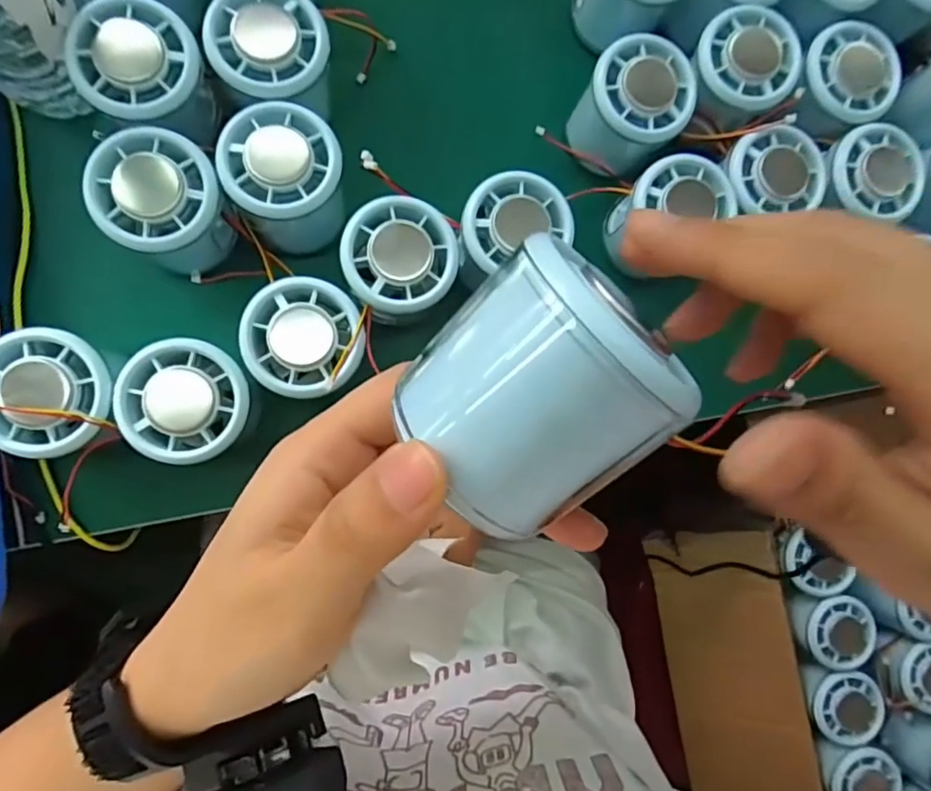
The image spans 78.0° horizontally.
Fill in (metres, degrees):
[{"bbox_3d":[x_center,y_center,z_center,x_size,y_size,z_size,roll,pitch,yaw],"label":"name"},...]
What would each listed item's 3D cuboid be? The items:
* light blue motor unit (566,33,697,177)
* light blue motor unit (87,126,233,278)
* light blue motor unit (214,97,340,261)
[{"bbox_3d":[0.091,-0.161,0.329,0.054,0.054,0.056,0,87,-8],"label":"light blue motor unit"},{"bbox_3d":[-0.148,-0.095,0.290,0.053,0.060,0.055,0,87,-8],"label":"light blue motor unit"},{"bbox_3d":[-0.092,-0.110,0.298,0.053,0.056,0.058,0,87,-8],"label":"light blue motor unit"}]

